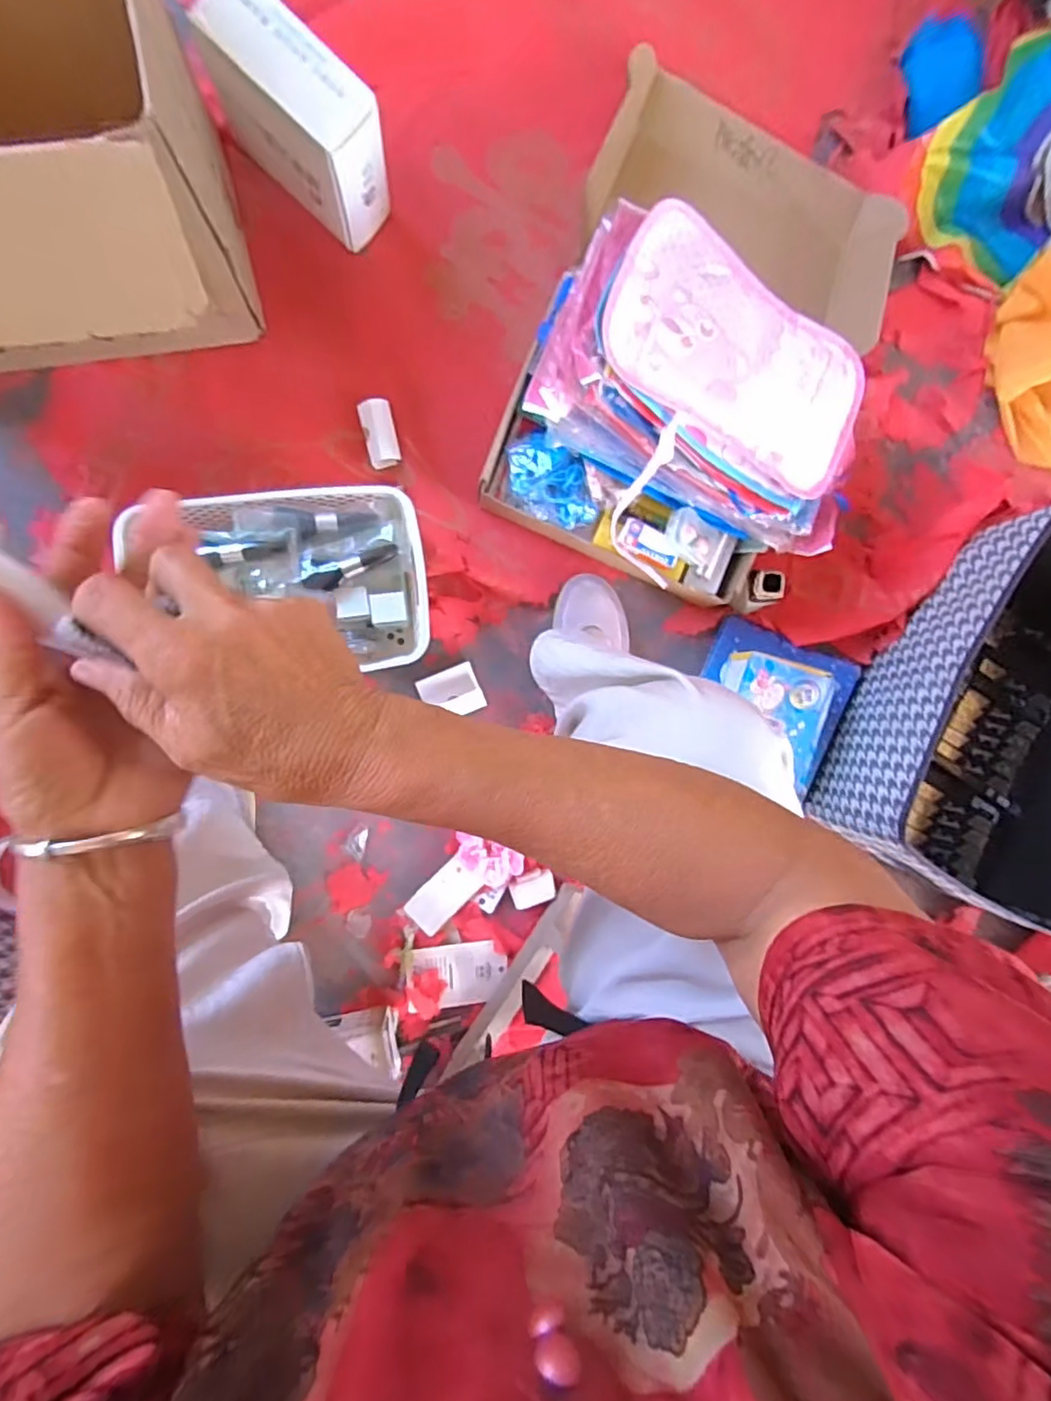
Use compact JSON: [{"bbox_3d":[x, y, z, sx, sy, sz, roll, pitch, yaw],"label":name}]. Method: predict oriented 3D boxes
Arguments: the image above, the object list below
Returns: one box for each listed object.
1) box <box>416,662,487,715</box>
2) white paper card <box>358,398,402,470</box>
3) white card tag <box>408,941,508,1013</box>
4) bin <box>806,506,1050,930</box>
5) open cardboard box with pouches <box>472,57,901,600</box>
[{"bbox_3d":[-0.090,-0.009,0.743,0.071,0.012,0.060,-23,94,-8],"label":"box"},{"bbox_3d":[-0.171,-0.316,0.711,0.037,0.013,0.077,-14,92,-8],"label":"white paper card"},{"bbox_3d":[-0.082,0.335,0.737,0.116,0.006,0.074,-1,87,-13],"label":"white card tag"},{"bbox_3d":[0.611,0.032,0.734,0.346,0.167,0.428,27,86,-8],"label":"bin"},{"bbox_3d":[0.224,-0.439,0.670,0.361,0.195,0.593,20,87,-8],"label":"open cardboard box with pouches"}]

